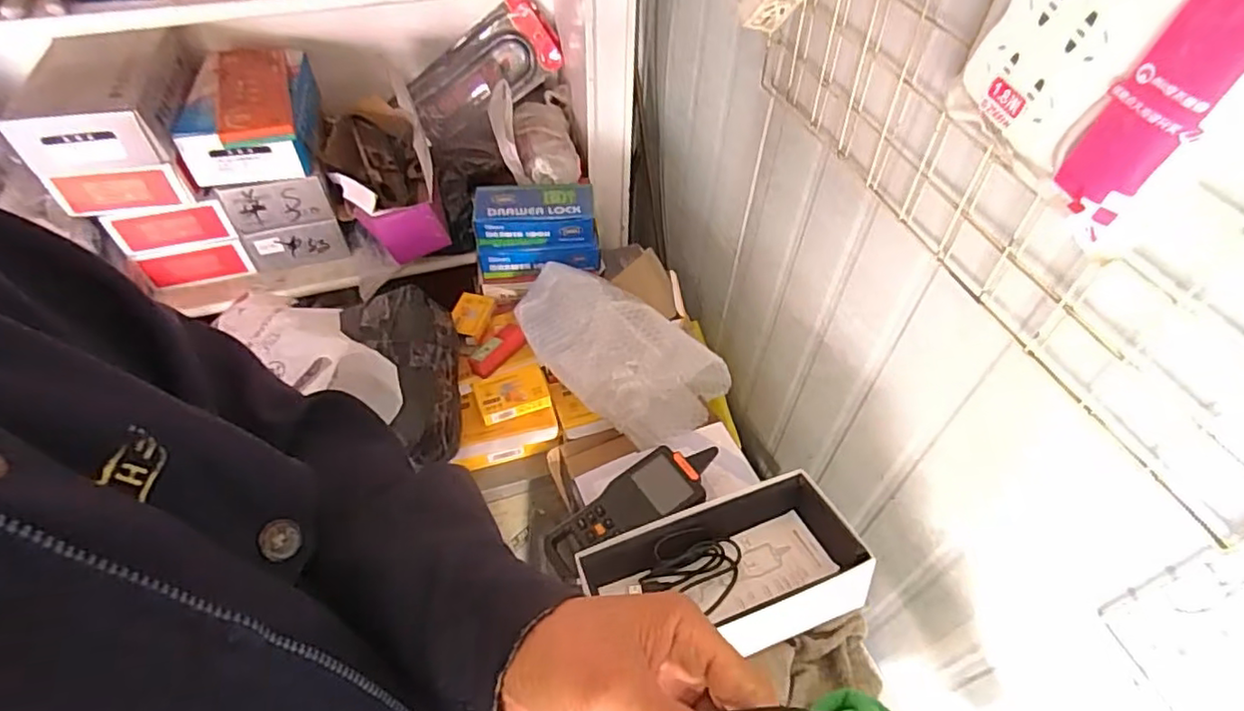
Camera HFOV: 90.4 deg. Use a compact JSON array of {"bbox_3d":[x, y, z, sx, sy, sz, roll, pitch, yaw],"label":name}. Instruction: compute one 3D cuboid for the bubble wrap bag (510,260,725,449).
[{"bbox_3d":[-0.014,-0.021,0.817,0.311,0.085,0.154,37,58,25],"label":"bubble wrap bag"}]

